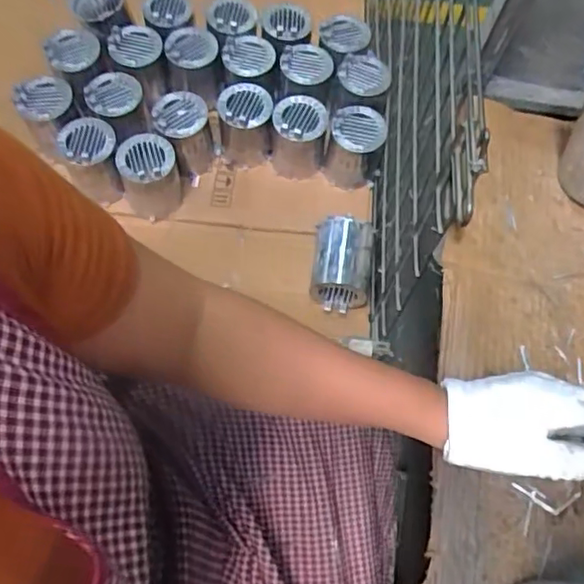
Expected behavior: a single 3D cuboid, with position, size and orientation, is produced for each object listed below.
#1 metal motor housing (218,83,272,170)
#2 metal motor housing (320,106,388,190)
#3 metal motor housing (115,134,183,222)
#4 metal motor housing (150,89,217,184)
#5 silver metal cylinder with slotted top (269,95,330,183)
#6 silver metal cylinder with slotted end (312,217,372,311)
[{"bbox_3d":[-0.078,-0.280,1.008,0.087,0.119,0.090,-1,68,-3],"label":"metal motor housing"},{"bbox_3d":[0.104,-0.236,1.000,0.087,0.118,0.094,1,67,-2],"label":"metal motor housing"},{"bbox_3d":[-0.227,-0.186,0.961,0.082,0.121,0.081,0,67,-3],"label":"metal motor housing"},{"bbox_3d":[-0.178,-0.256,0.999,0.089,0.114,0.105,-20,70,-10],"label":"metal motor housing"},{"bbox_3d":[0.010,-0.258,1.003,0.087,0.120,0.092,9,67,1],"label":"silver metal cylinder with slotted top"},{"bbox_3d":[0.078,-0.044,0.919,0.091,0.090,0.132,5,67,-1],"label":"silver metal cylinder with slotted end"}]

